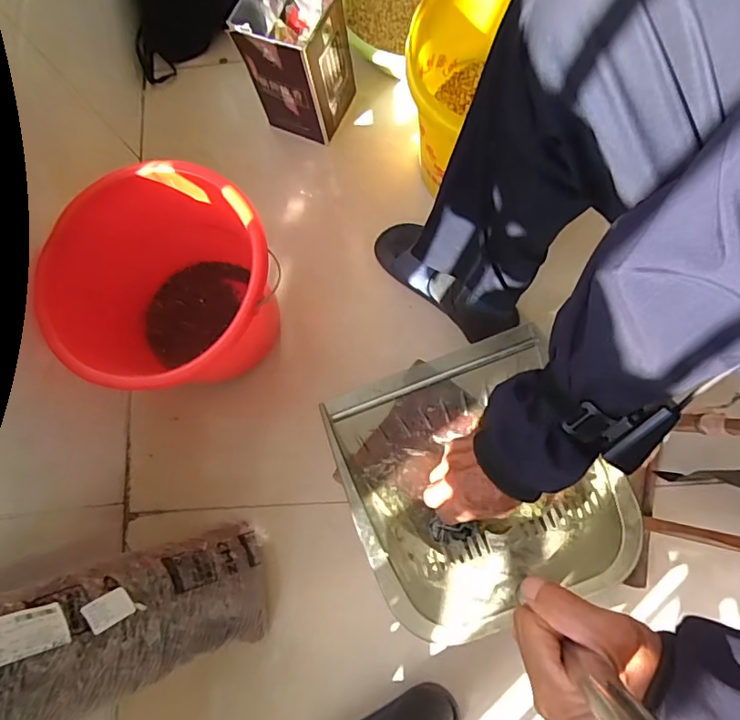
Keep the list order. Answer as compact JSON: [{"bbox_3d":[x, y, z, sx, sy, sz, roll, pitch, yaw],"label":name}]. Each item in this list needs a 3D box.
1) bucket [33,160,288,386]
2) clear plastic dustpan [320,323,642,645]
[{"bbox_3d":[-0.252,-0.089,0.700,0.259,0.230,0.268,-1,78,4],"label":"bucket"},{"bbox_3d":[0.101,0.115,0.523,0.243,0.114,0.256,-22,78,-4],"label":"clear plastic dustpan"}]

